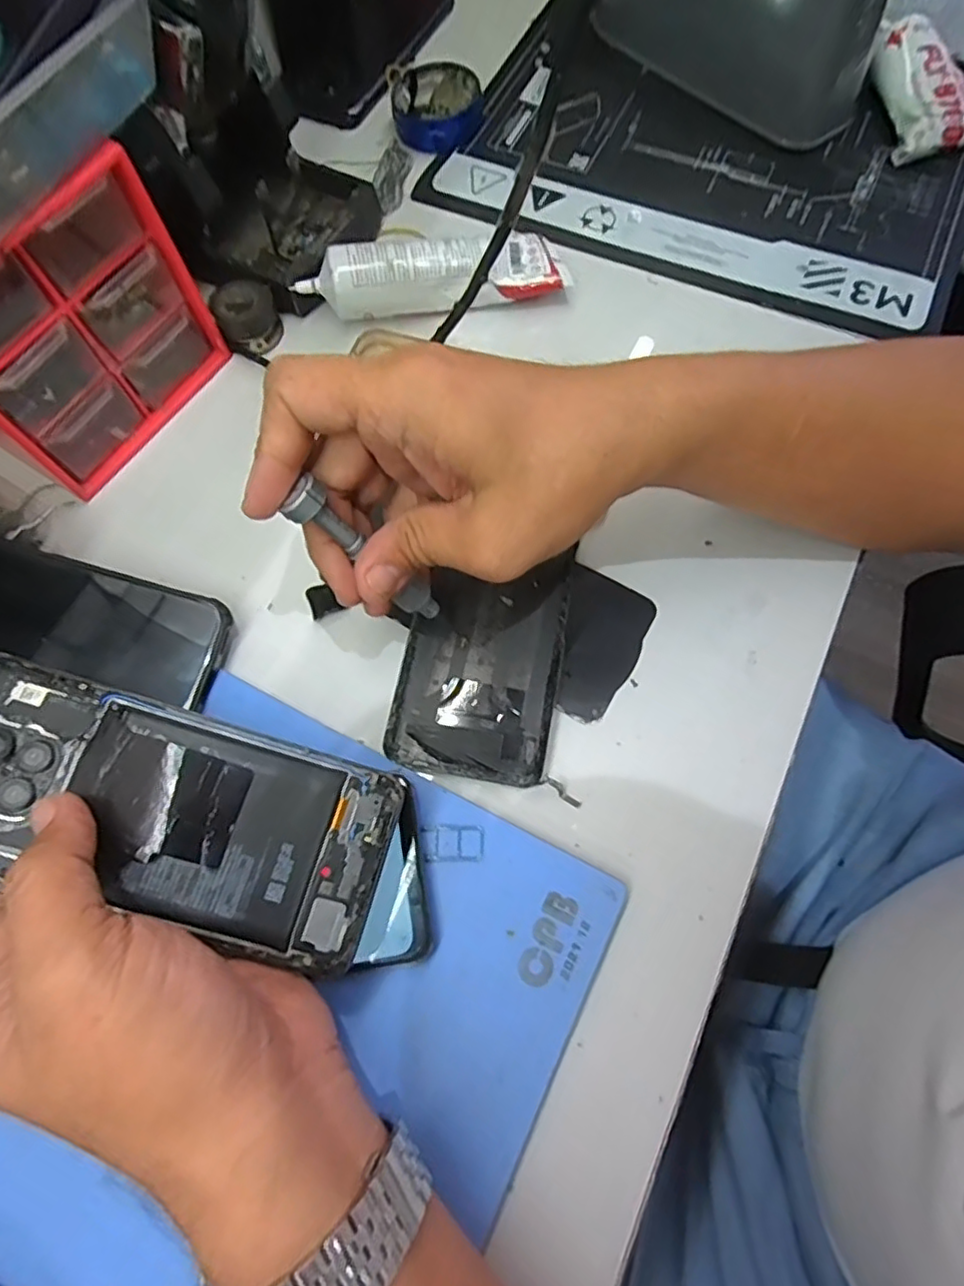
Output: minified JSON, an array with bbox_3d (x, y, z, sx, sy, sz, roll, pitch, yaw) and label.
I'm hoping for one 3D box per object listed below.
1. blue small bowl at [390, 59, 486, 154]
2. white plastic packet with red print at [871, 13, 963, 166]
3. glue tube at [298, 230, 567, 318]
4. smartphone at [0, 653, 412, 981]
[{"bbox_3d":[-0.031,-0.376,0.436,0.061,0.020,0.071,-5,70,0],"label":"blue small bowl"},{"bbox_3d":[0.285,-0.364,0.409,0.057,0.017,0.093,-19,83,8],"label":"white plastic packet with red print"},{"bbox_3d":[-0.027,-0.219,0.374,0.152,0.036,0.033,-9,70,-2],"label":"glue tube"},{"bbox_3d":[-0.112,0.059,0.222,0.161,0.010,0.072,21,71,-8],"label":"smartphone"}]

